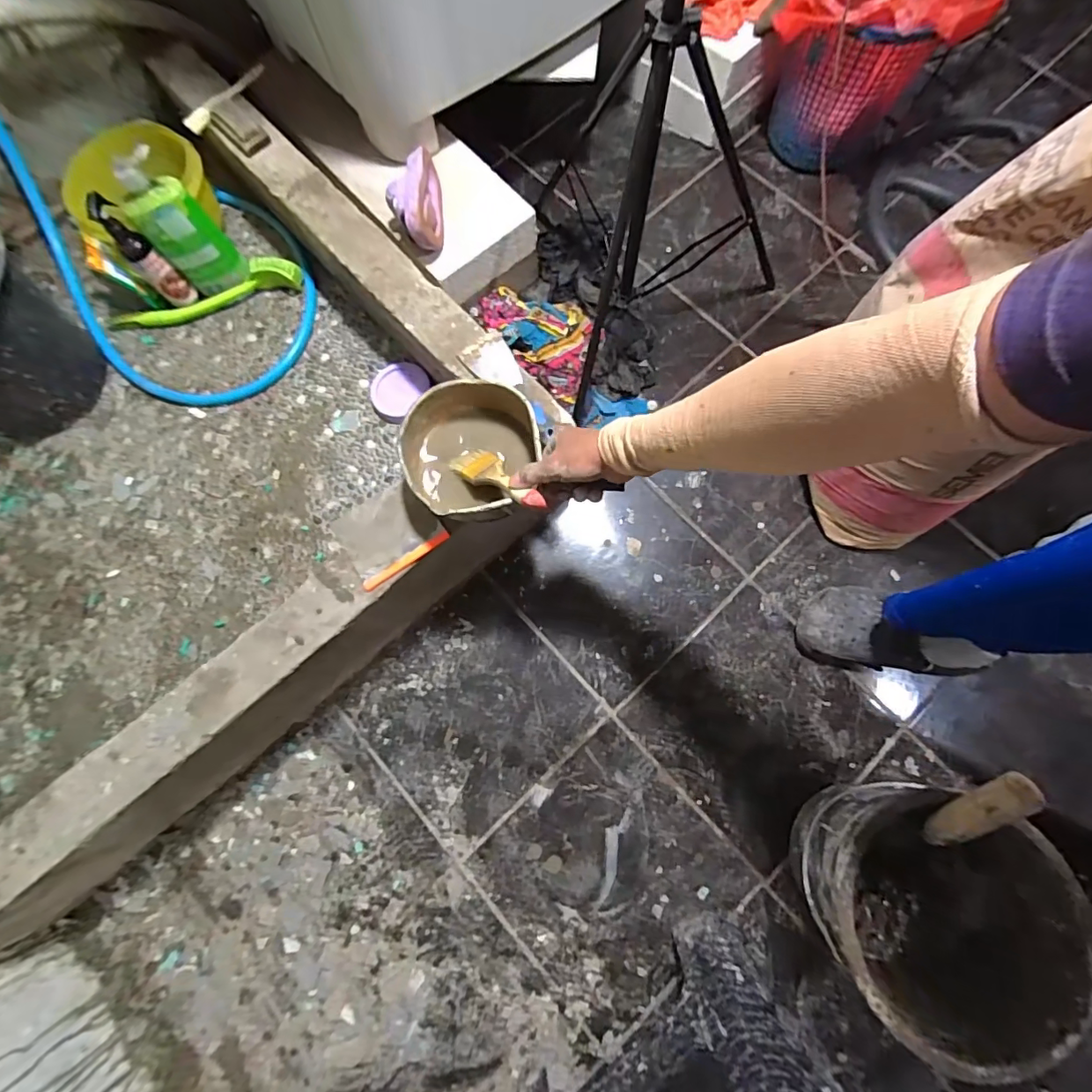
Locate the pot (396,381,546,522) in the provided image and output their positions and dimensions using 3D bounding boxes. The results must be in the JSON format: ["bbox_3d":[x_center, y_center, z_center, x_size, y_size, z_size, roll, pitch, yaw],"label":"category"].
[{"bbox_3d":[-0.088,-0.104,0.615,0.150,0.091,0.154,0,76,2],"label":"pot"}]

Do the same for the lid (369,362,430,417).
[{"bbox_3d":[-0.242,-0.258,0.830,0.093,0.031,0.079,-43,79,-8],"label":"lid"}]

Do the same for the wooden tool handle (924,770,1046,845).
[{"bbox_3d":[0.433,0.269,0.513,0.027,0.121,0.034,29,39,8],"label":"wooden tool handle"}]

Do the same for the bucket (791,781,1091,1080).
[{"bbox_3d":[0.430,0.415,0.617,0.238,0.214,0.245,0,76,2],"label":"bucket"}]

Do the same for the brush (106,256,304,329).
[{"bbox_3d":[-0.596,-0.433,0.876,0.358,0.053,0.056,-13,76,-1],"label":"brush"}]

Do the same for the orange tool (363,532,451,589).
[{"bbox_3d":[-0.173,0.018,0.634,0.120,0.006,0.013,-35,78,-7],"label":"orange tool"}]

